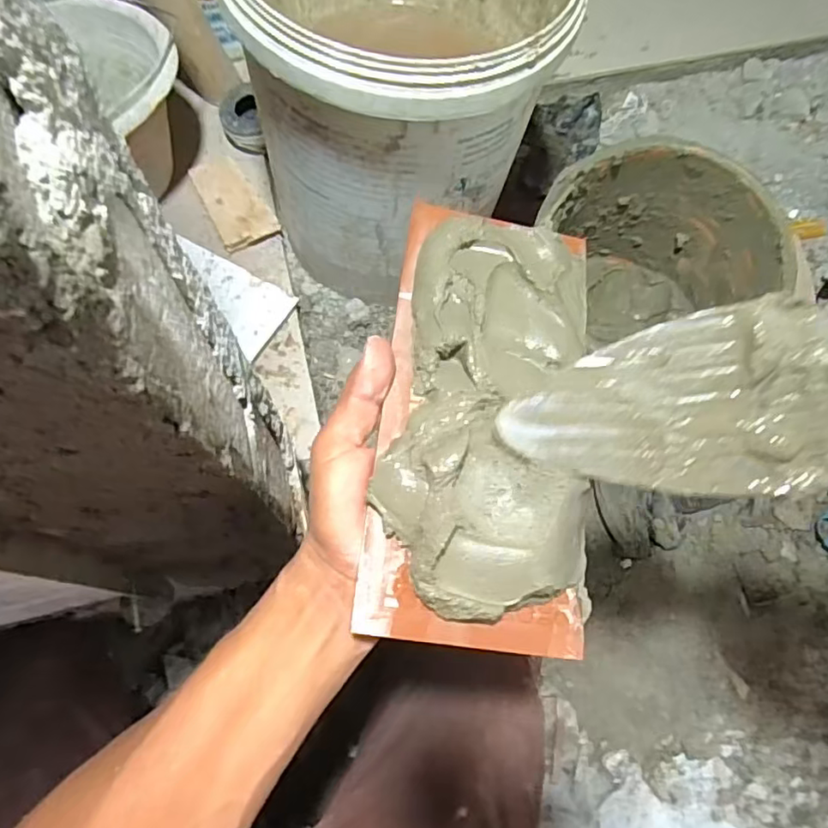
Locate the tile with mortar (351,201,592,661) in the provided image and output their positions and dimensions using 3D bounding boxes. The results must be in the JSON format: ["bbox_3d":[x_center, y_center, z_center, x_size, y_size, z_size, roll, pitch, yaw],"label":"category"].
[{"bbox_3d":[0.041,-0.006,0.312,0.109,0.039,0.240,7,68,1],"label":"tile with mortar"}]

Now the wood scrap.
[{"bbox_3d":[-0.242,-0.278,0.764,0.070,0.007,0.136,-33,73,-13],"label":"wood scrap"}]

